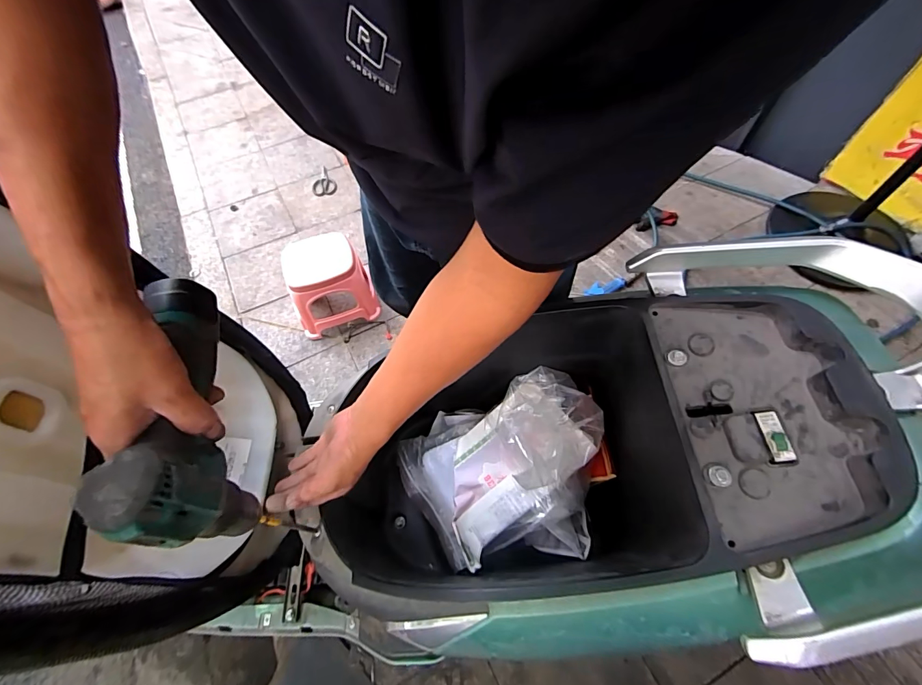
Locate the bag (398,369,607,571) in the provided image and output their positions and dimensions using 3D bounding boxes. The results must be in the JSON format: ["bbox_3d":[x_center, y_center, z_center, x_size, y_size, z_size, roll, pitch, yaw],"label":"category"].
[{"bbox_3d":[0.054,0.185,0.597,0.294,0.170,0.238,-3,61,0],"label":"bag"}]

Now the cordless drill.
[{"bbox_3d":[-0.225,0.071,0.361,0.074,0.169,0.192,-18,60,-8],"label":"cordless drill"}]

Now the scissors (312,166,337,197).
[{"bbox_3d":[-0.590,-0.691,1.760,0.101,0.007,0.161,-10,65,-15],"label":"scissors"}]

